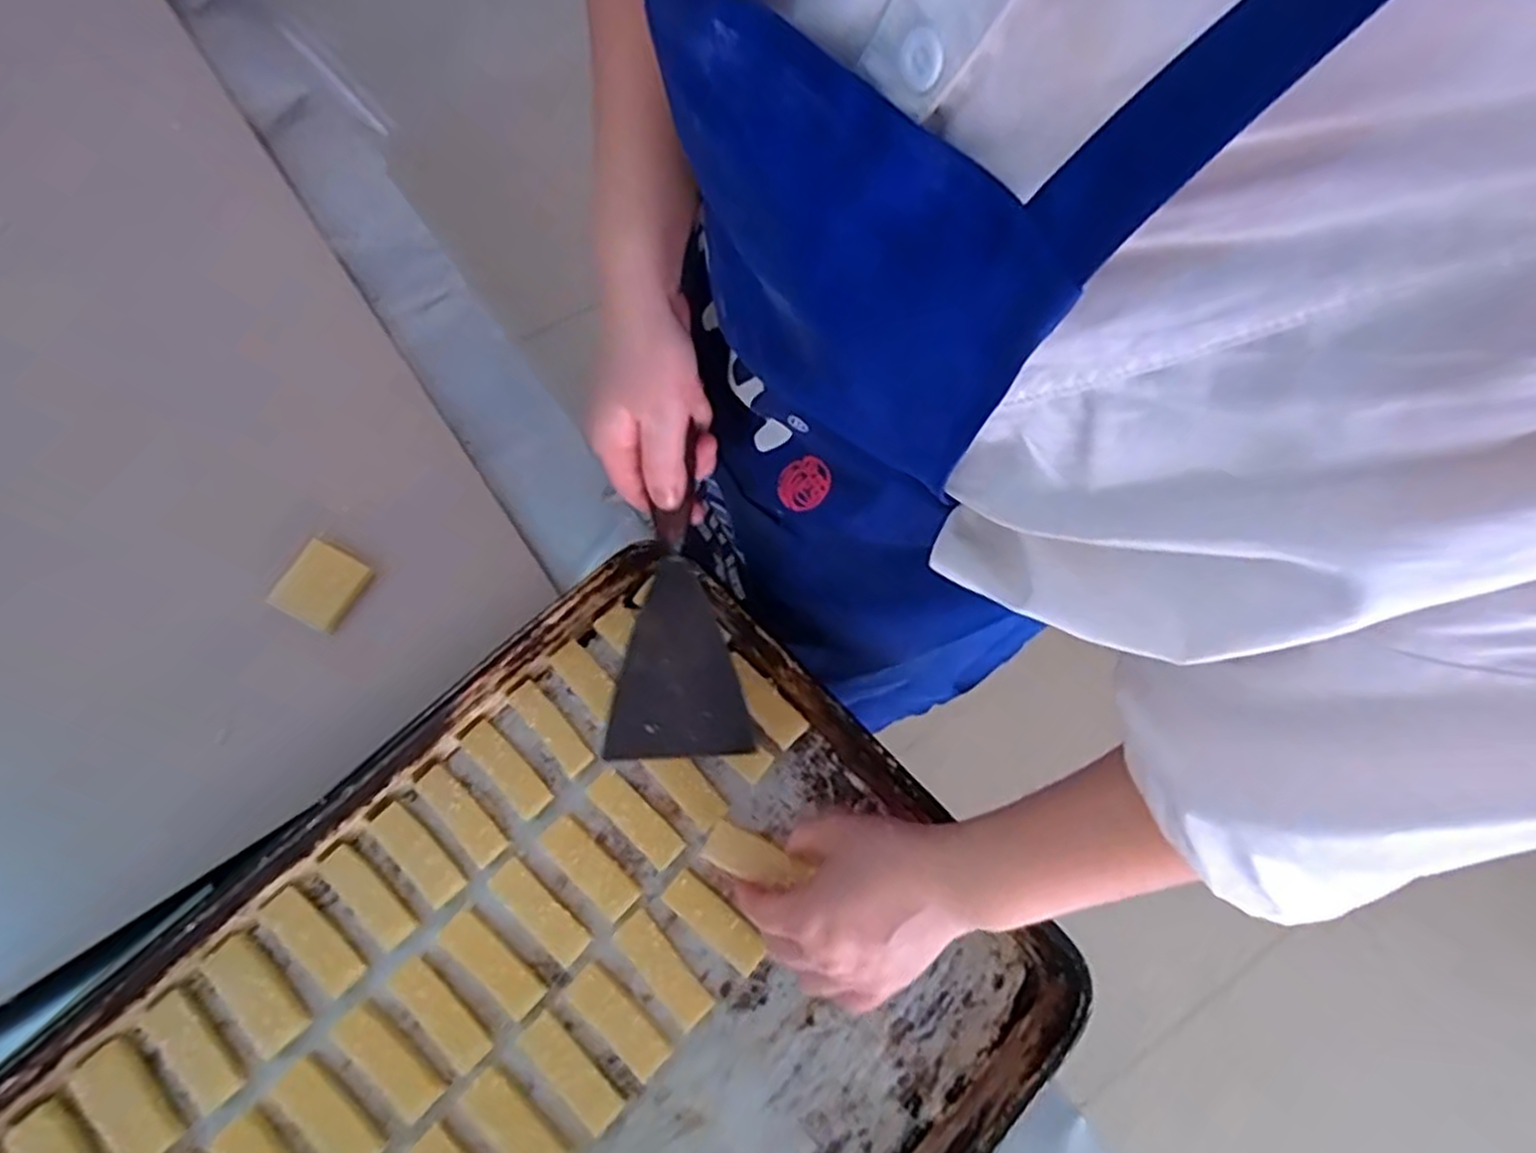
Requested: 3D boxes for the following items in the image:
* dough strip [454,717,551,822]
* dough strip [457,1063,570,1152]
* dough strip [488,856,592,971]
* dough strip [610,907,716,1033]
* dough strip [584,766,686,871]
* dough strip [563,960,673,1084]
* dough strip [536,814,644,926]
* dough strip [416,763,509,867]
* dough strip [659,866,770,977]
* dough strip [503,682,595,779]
[{"bbox_3d":[-0.174,0.126,0.517,0.022,0.009,0.074,-43,79,-14],"label":"dough strip"},{"bbox_3d":[-0.148,0.323,0.458,0.072,0.008,0.029,43,75,11],"label":"dough strip"},{"bbox_3d":[-0.143,0.209,0.489,0.072,0.009,0.025,42,75,11],"label":"dough strip"},{"bbox_3d":[-0.065,0.243,0.485,0.026,0.007,0.072,-40,78,-14],"label":"dough strip"},{"bbox_3d":[-0.087,0.156,0.507,0.073,0.010,0.024,42,75,10],"label":"dough strip"},{"bbox_3d":[-0.091,0.268,0.473,0.071,0.007,0.027,40,75,10],"label":"dough strip"},{"bbox_3d":[-0.114,0.185,0.498,0.071,0.011,0.025,41,75,10],"label":"dough strip"},{"bbox_3d":[-0.198,0.152,0.502,0.022,0.007,0.072,-42,78,-14],"label":"dough strip"},{"bbox_3d":[-0.033,0.217,0.493,0.071,0.014,0.025,38,74,9],"label":"dough strip"},{"bbox_3d":[-0.145,0.101,0.524,0.021,0.011,0.071,-40,78,-14],"label":"dough strip"}]

